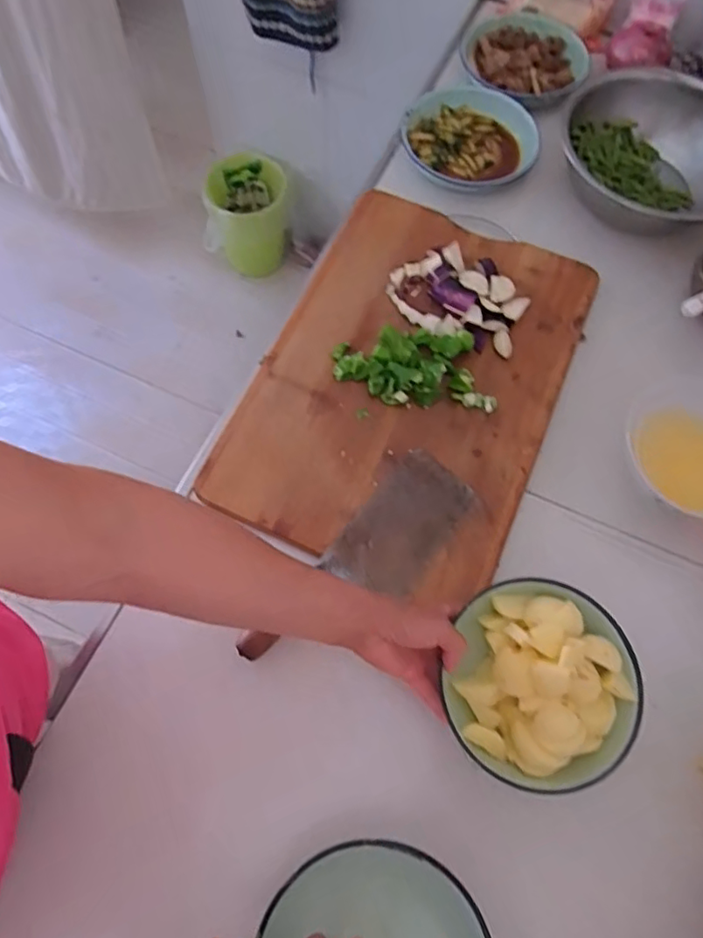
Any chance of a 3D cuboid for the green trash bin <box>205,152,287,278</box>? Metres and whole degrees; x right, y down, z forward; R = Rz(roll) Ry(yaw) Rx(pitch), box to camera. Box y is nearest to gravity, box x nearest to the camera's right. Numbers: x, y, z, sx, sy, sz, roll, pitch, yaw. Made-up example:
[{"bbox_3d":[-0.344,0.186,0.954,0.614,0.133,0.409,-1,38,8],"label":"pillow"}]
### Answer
[{"bbox_3d":[-0.268,-0.657,1.500,0.205,0.227,0.176,3,68,0],"label":"green trash bin"}]

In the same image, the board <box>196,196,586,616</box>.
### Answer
[{"bbox_3d":[0.072,-0.108,0.649,0.319,0.031,0.454,23,70,8],"label":"board"}]

